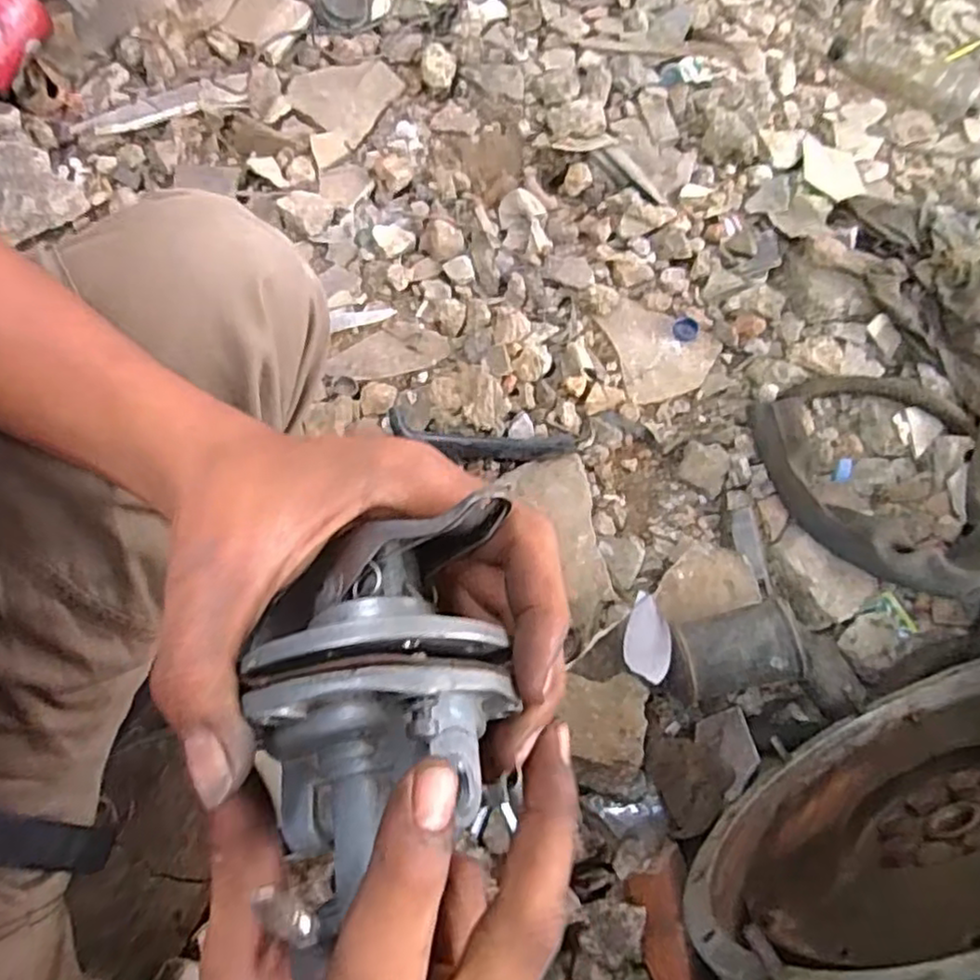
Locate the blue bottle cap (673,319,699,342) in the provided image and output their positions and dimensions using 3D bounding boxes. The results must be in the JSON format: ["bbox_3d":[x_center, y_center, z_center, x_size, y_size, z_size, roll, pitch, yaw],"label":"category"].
[{"bbox_3d":[0.253,-0.207,0.875,0.029,0.007,0.036,17,68,1],"label":"blue bottle cap"}]

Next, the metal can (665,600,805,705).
[{"bbox_3d":[0.241,0.161,0.675,0.117,0.069,0.078,-10,70,-8],"label":"metal can"}]

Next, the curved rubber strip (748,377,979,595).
[{"bbox_3d":[0.463,-0.025,0.757,0.267,0.070,0.281,-14,70,-11],"label":"curved rubber strip"}]

